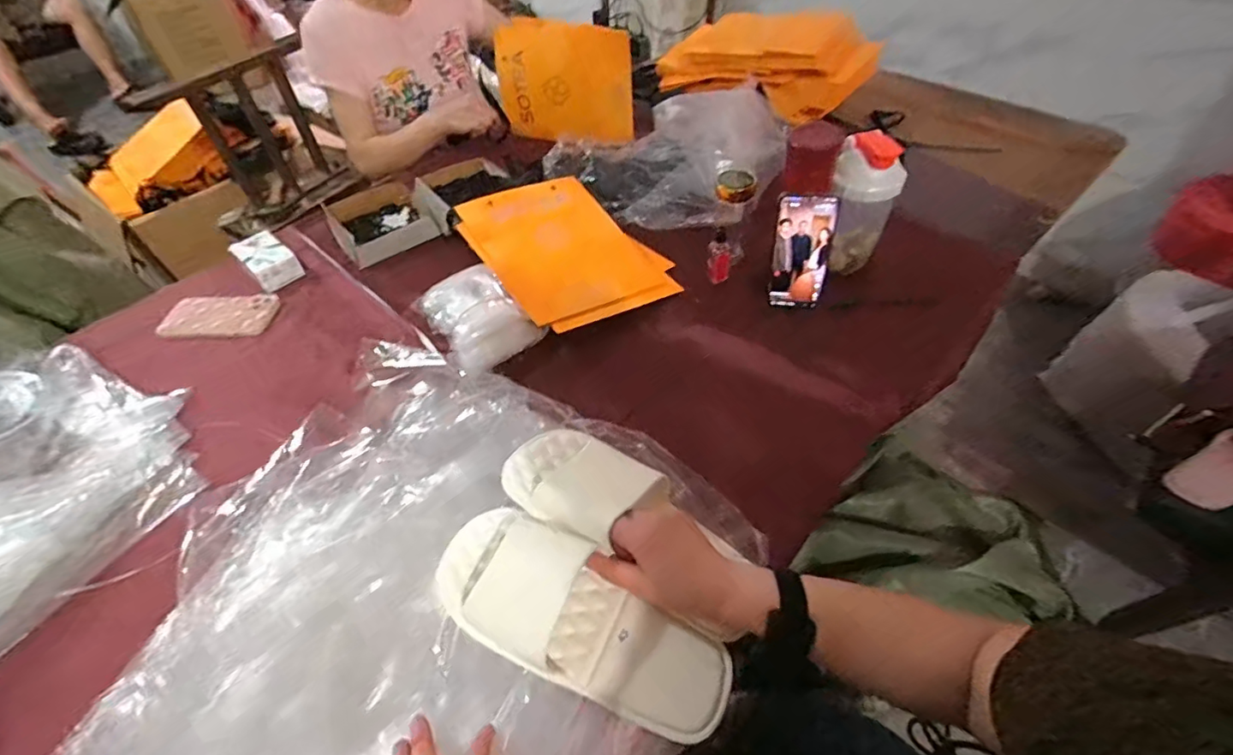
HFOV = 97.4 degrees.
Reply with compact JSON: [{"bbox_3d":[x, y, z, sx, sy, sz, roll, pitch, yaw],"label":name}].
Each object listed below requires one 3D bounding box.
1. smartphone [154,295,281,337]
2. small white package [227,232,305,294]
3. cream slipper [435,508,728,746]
[{"bbox_3d":[-0.601,-0.093,0.820,0.161,0.007,0.085,-2,49,2],"label":"smartphone"},{"bbox_3d":[-0.567,-0.194,0.880,0.122,0.034,0.069,35,59,29],"label":"small white package"},{"bbox_3d":[-0.028,0.211,0.476,0.285,0.059,0.107,28,55,9],"label":"cream slipper"}]

